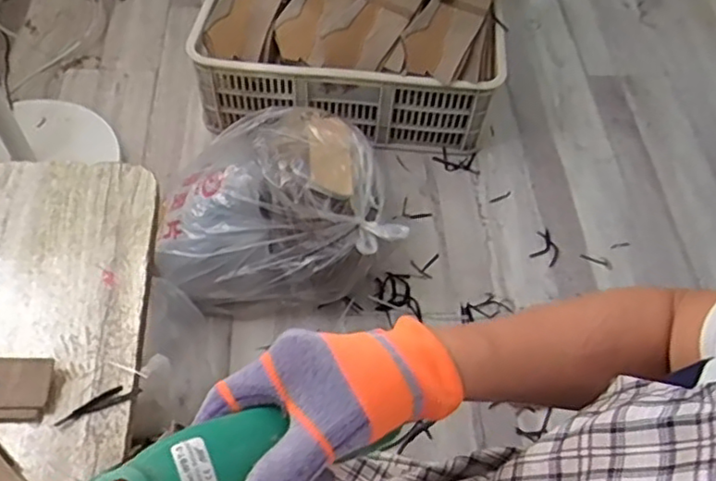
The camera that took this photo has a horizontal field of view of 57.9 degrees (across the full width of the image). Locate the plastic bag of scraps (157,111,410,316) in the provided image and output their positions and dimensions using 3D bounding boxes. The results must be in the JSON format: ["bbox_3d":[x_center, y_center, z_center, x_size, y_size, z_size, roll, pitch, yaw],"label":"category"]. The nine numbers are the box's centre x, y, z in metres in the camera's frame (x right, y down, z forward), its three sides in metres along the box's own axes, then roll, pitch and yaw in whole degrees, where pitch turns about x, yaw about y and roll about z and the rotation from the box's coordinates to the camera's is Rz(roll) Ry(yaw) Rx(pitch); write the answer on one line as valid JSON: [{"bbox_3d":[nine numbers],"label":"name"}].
[{"bbox_3d":[-0.148,-0.087,1.100,0.352,0.240,0.324,-6,57,-8],"label":"plastic bag of scraps"}]

